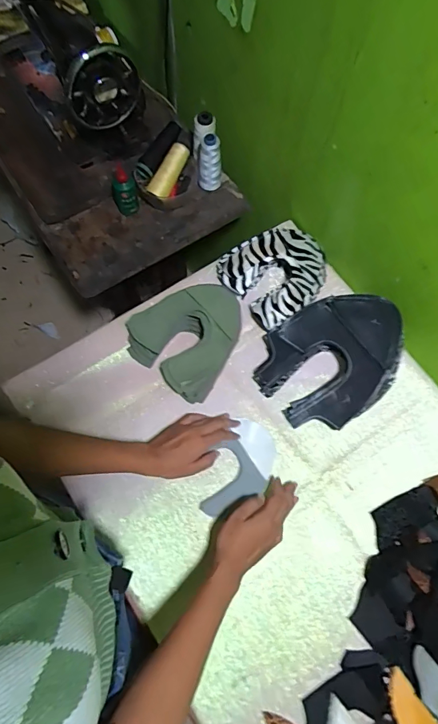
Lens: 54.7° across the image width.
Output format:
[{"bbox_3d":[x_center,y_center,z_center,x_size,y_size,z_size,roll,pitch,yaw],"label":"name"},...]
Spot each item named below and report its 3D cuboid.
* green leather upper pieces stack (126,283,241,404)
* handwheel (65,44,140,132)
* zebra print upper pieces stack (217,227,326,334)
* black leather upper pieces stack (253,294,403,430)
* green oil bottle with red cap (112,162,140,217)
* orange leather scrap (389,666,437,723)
[{"bbox_3d":[-0.056,-0.052,0.724,0.180,0.076,0.178,36,73,11],"label":"green leather upper pieces stack"},{"bbox_3d":[-0.204,-0.481,0.741,0.128,0.129,0.035,-27,73,-11],"label":"handwheel"},{"bbox_3d":[0.098,-0.159,0.765,0.172,0.081,0.182,37,73,11],"label":"zebra print upper pieces stack"},{"bbox_3d":[0.188,-0.011,0.693,0.233,0.101,0.201,-40,76,-15],"label":"black leather upper pieces stack"},{"bbox_3d":[-0.178,-0.324,0.800,0.044,0.096,0.031,-20,72,-9],"label":"green oil bottle with red cap"},{"bbox_3d":[0.253,0.461,0.545,0.041,0.017,0.104,-28,54,-12],"label":"orange leather scrap"}]

